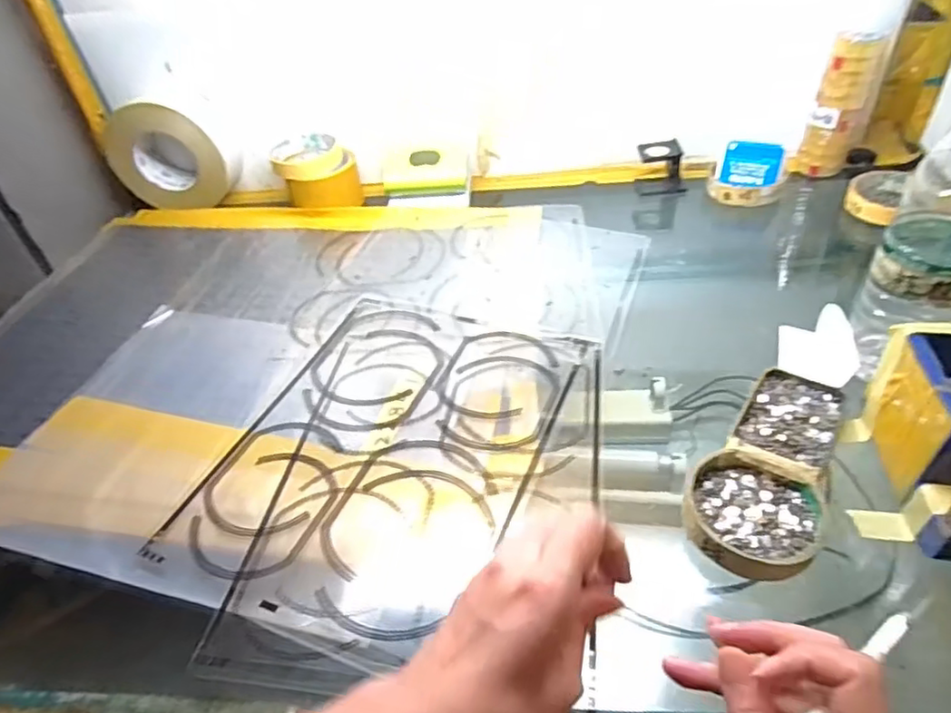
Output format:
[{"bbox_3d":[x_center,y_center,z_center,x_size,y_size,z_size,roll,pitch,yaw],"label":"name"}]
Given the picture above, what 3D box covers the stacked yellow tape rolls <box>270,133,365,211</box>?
[{"bbox_3d":[-0.192,-0.224,0.745,0.096,0.063,0.084,-14,41,-7],"label":"stacked yellow tape rolls"}]

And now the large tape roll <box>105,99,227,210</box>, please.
[{"bbox_3d":[-0.372,-0.246,0.756,0.140,0.131,0.056,-5,41,4],"label":"large tape roll"}]

